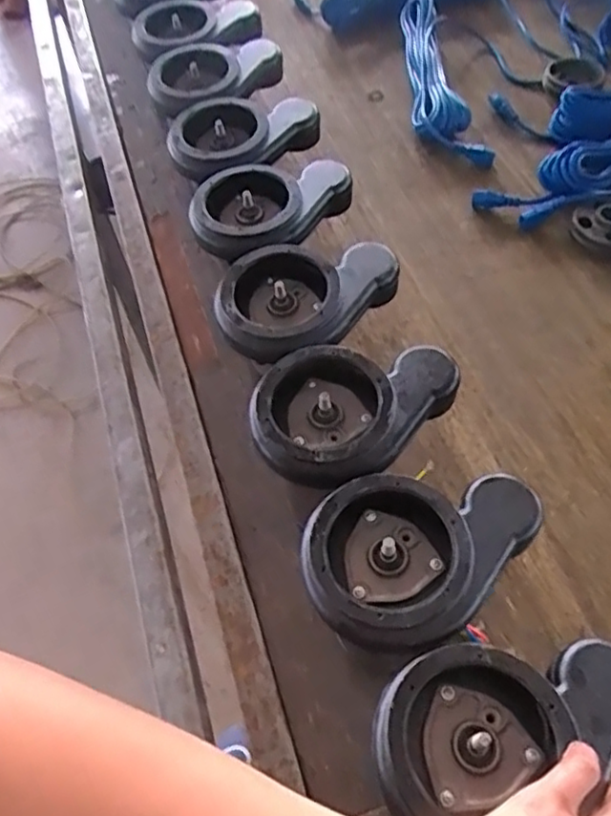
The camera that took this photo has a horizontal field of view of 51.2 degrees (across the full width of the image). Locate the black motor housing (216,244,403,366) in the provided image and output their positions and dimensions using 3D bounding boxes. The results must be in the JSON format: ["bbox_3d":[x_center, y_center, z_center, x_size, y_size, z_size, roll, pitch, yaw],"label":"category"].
[{"bbox_3d":[-0.001,-0.106,0.588,0.164,0.037,0.123,-37,62,-21],"label":"black motor housing"}]

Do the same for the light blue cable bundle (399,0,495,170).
[{"bbox_3d":[0.205,-0.544,1.048,0.101,0.051,0.435,-6,55,-2],"label":"light blue cable bundle"}]

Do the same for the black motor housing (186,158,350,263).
[{"bbox_3d":[-0.046,-0.215,0.659,0.128,0.038,0.158,35,63,23],"label":"black motor housing"}]

